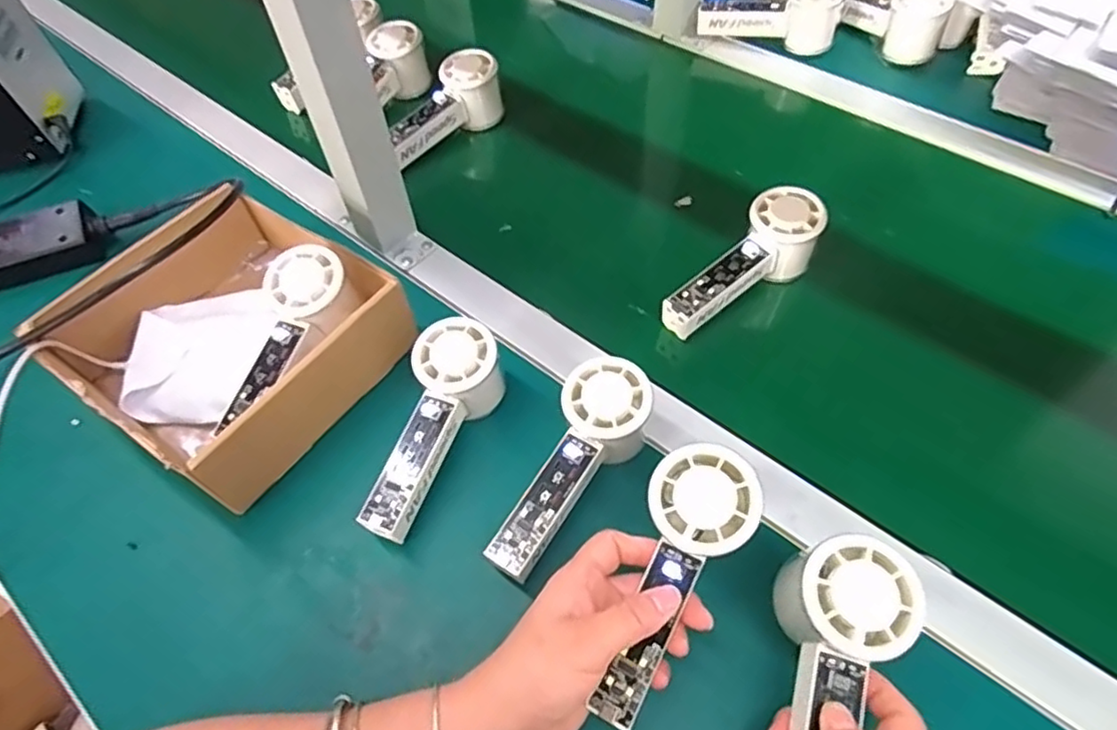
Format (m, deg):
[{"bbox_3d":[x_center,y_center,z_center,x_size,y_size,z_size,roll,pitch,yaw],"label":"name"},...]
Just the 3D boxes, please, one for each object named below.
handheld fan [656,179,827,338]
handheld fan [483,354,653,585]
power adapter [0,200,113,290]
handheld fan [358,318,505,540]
[{"bbox_3d":[0.146,-0.078,0.528,0.154,0.062,0.059,-40,62,-7],"label":"handheld fan"},{"bbox_3d":[0.010,0.067,0.422,0.053,0.045,0.149,29,76,21],"label":"handheld fan"},{"bbox_3d":[-0.466,-0.105,0.566,0.131,0.036,0.041,-20,57,-11],"label":"power adapter"},{"bbox_3d":[-0.085,0.045,0.447,0.057,0.060,0.153,20,75,16],"label":"handheld fan"}]

